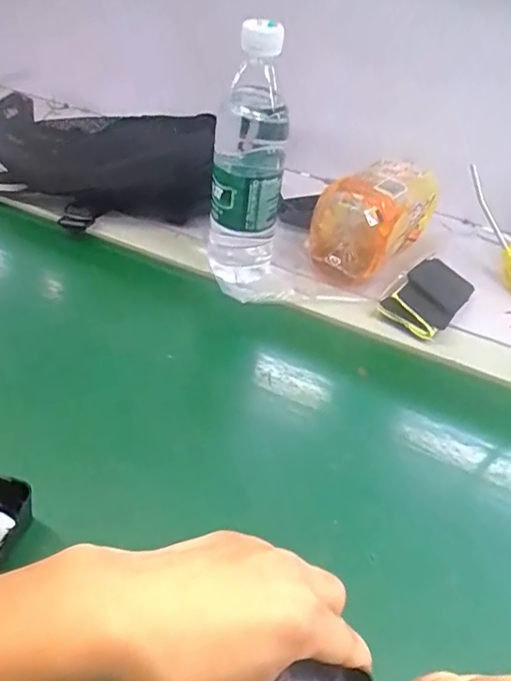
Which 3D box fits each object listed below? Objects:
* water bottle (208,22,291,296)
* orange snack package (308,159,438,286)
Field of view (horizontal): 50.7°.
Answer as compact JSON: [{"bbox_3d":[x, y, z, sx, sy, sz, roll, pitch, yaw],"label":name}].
[{"bbox_3d":[-0.005,-0.148,0.484,0.067,0.225,0.071,2,42,-7],"label":"water bottle"},{"bbox_3d":[0.127,-0.129,0.571,0.081,0.097,0.140,34,47,26],"label":"orange snack package"}]

